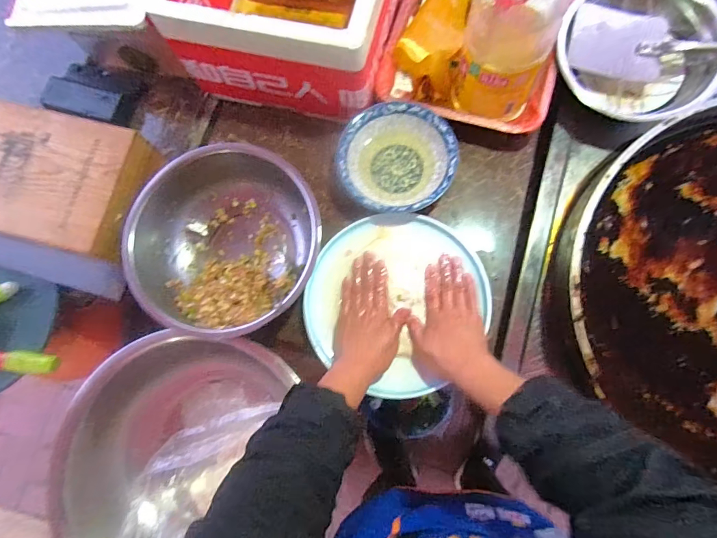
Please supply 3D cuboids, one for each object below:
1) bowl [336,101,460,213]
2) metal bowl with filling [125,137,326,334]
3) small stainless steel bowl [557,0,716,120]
[{"bbox_3d":[0.058,-0.164,0.581,0.168,0.056,0.166,-1,80,4],"label":"bowl"},{"bbox_3d":[-0.180,-0.040,0.563,0.253,0.108,0.253,-1,85,6],"label":"metal bowl with filling"},{"bbox_3d":[0.414,-0.327,0.587,0.218,0.070,0.209,-1,80,4],"label":"small stainless steel bowl"}]

